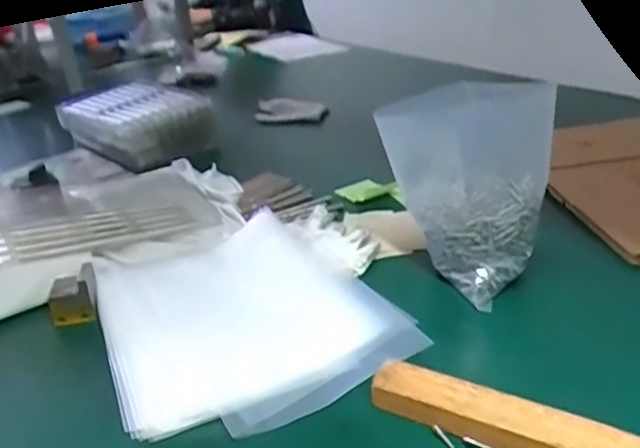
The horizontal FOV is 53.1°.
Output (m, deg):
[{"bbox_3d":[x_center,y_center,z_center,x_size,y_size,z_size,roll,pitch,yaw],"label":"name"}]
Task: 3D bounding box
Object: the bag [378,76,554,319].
[{"bbox_3d":[0.170,-0.039,0.671,0.168,0.225,0.047,-17,9,10],"label":"bag"}]

